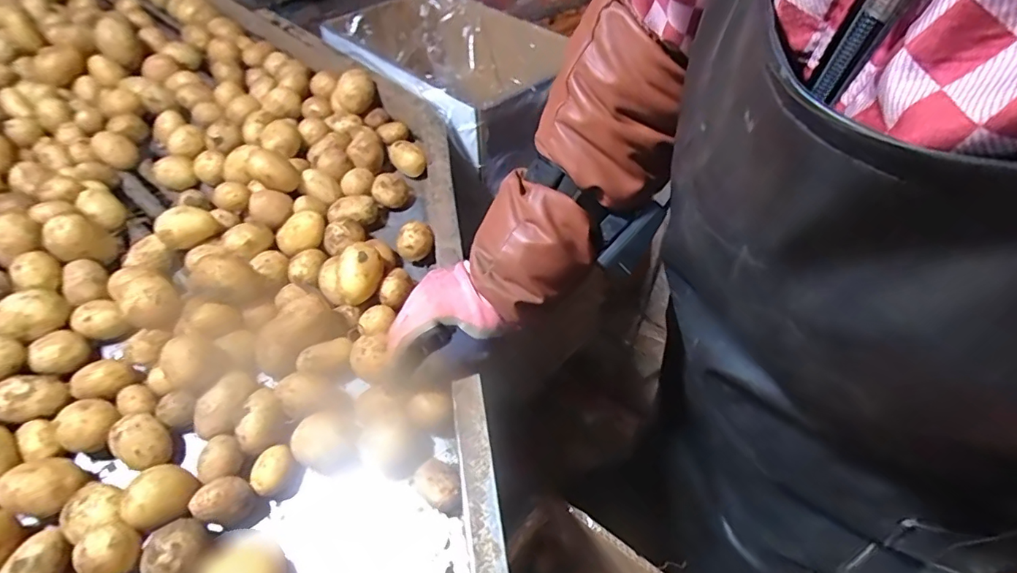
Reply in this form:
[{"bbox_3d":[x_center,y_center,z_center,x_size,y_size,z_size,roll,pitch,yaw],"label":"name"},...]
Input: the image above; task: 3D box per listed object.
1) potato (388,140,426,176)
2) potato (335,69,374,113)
[{"bbox_3d":[-0.134,-0.169,0.665,0.035,0.026,0.052,-27,56,-19],"label":"potato"},{"bbox_3d":[-0.215,-0.276,0.706,0.052,0.040,0.051,-16,53,-11],"label":"potato"}]

